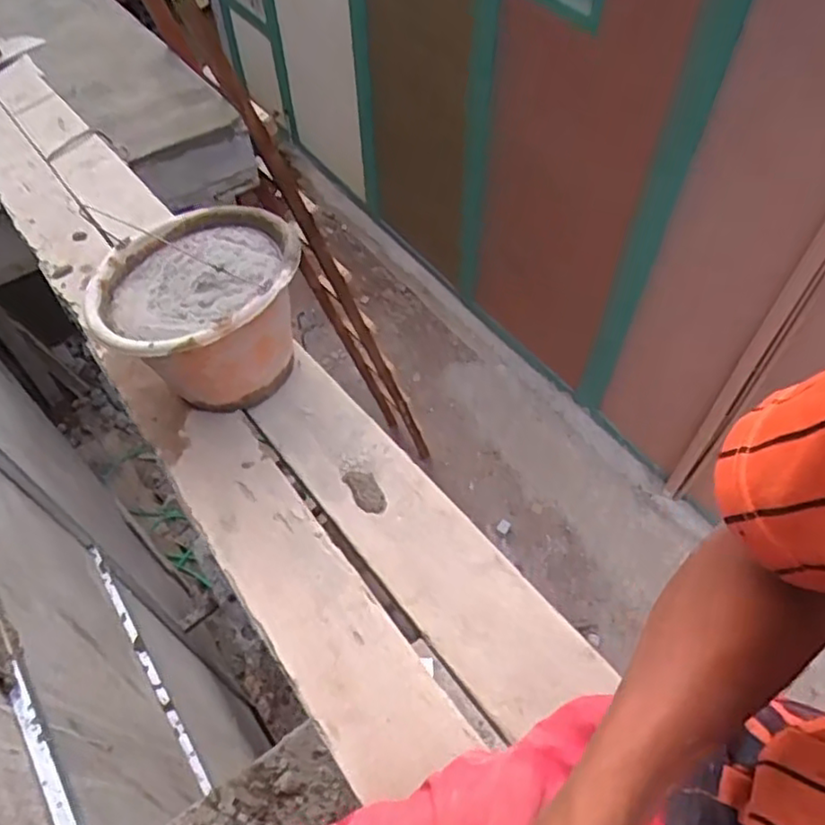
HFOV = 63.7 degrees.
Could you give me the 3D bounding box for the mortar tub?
[{"bbox_3d":[-0.256,-0.126,0.843,0.223,0.184,0.251,38,64,23],"label":"mortar tub"}]

